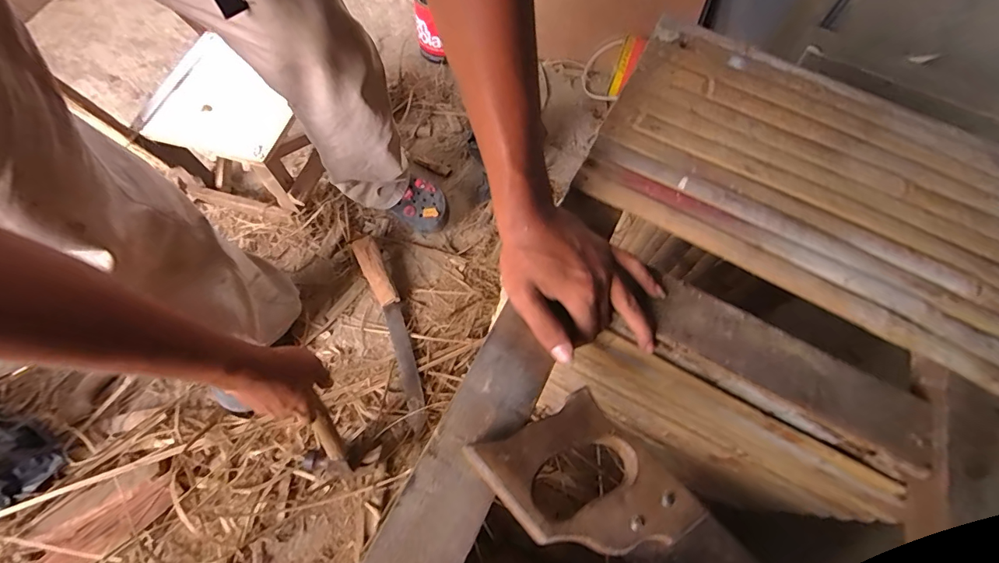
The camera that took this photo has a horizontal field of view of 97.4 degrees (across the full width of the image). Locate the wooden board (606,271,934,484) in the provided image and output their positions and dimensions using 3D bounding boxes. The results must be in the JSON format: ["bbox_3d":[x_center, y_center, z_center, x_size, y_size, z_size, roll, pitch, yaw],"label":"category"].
[{"bbox_3d":[0.232,0.073,0.380,0.250,0.028,0.062,28,63,8],"label":"wooden board"}]

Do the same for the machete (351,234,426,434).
[{"bbox_3d":[-0.199,0.080,0.819,0.047,0.047,0.385,-19,63,-13],"label":"machete"}]

